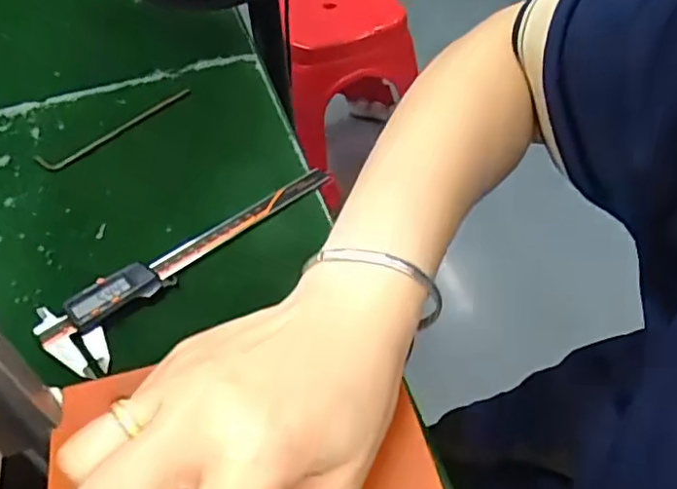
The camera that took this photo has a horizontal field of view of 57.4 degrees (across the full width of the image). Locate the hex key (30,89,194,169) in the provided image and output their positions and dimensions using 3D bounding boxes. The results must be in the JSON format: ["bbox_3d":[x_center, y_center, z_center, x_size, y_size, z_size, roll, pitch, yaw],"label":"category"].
[{"bbox_3d":[-0.193,-0.104,0.543,0.144,0.008,0.024,-32,55,-22],"label":"hex key"}]

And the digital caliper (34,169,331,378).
[{"bbox_3d":[-0.099,0.005,0.442,0.230,0.017,0.061,-38,57,-26],"label":"digital caliper"}]

